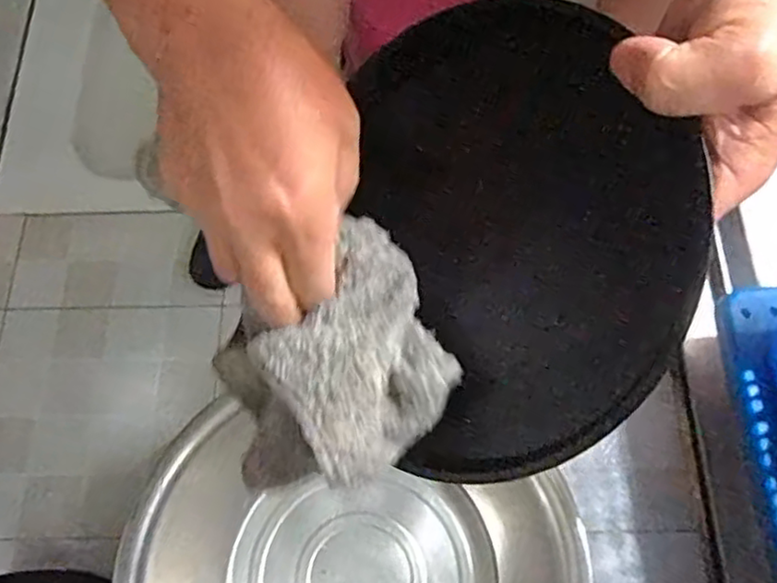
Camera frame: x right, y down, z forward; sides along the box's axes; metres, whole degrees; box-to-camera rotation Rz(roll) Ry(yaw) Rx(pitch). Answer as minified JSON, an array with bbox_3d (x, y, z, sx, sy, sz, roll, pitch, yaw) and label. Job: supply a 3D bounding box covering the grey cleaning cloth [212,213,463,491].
[{"bbox_3d":[-0.030,0.039,0.349,0.111,0.057,0.118,-19,69,-6],"label":"grey cleaning cloth"}]

